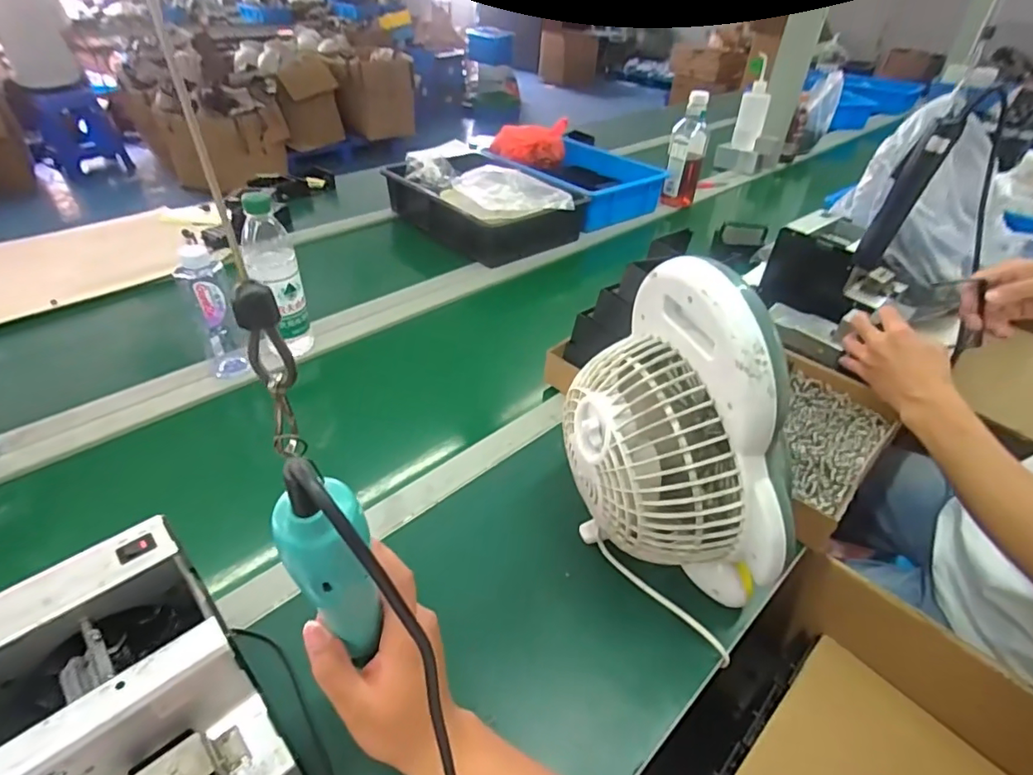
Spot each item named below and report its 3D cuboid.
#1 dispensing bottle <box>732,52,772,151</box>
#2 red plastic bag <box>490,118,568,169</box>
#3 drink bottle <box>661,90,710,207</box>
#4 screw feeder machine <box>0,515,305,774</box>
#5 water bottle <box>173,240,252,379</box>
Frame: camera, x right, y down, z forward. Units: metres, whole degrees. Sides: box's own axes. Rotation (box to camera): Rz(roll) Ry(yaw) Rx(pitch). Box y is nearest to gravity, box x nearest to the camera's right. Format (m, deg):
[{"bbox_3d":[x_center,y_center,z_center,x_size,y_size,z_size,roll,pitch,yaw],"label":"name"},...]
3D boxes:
[{"bbox_3d":[0.665,-0.787,1.496,0.077,0.217,0.069,19,41,19],"label":"dispensing bottle"},{"bbox_3d":[0.033,-0.623,1.367,0.184,0.085,0.110,1,39,-3],"label":"red plastic bag"},{"bbox_3d":[0.406,-0.562,1.273,0.084,0.237,0.068,12,40,11],"label":"drink bottle"},{"bbox_3d":[-0.232,0.214,0.337,0.118,0.152,0.171,-29,49,-34],"label":"screw feeder machine"},{"bbox_3d":[-0.394,-0.091,0.708,0.057,0.189,0.054,-22,45,-28],"label":"water bottle"}]

